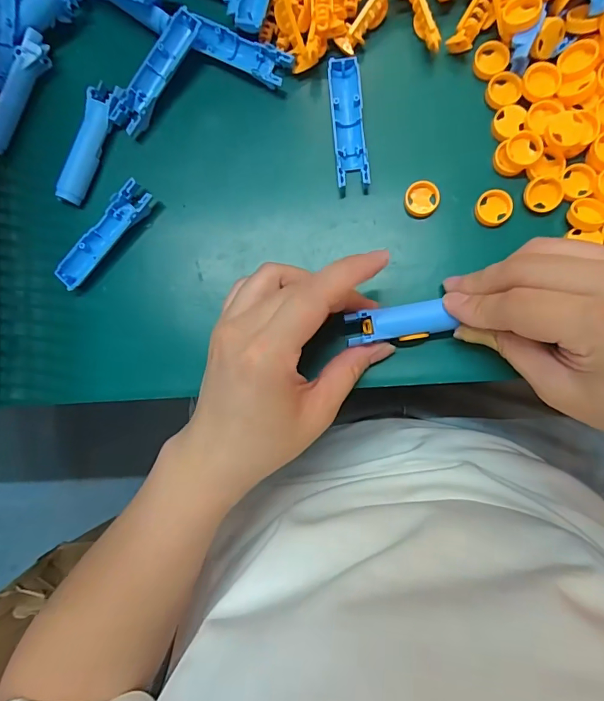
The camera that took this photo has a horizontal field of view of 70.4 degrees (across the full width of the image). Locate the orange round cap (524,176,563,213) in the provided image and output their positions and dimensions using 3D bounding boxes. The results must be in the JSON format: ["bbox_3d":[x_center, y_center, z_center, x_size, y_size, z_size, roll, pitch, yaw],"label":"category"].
[{"bbox_3d":[0.138,-0.089,0.244,0.019,0.006,0.018,0,87,6],"label":"orange round cap"}]

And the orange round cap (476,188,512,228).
[{"bbox_3d":[0.112,-0.083,0.249,0.020,0.005,0.020,0,87,6],"label":"orange round cap"}]

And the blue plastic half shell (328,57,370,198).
[{"bbox_3d":[0.029,-0.135,0.262,0.019,0.017,0.076,-5,87,6],"label":"blue plastic half shell"}]

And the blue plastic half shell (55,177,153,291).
[{"bbox_3d":[-0.125,-0.072,0.272,0.019,0.011,0.077,42,92,7],"label":"blue plastic half shell"}]

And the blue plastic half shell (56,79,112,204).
[{"bbox_3d":[-0.136,-0.130,0.272,0.015,0.013,0.075,20,90,7],"label":"blue plastic half shell"}]

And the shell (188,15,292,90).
[{"bbox_3d":[-0.036,-0.183,0.264,0.062,0.011,0.018,28,90,7],"label":"shell"}]

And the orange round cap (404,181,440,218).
[{"bbox_3d":[0.071,-0.090,0.255,0.020,0.005,0.020,-3,87,6],"label":"orange round cap"}]

